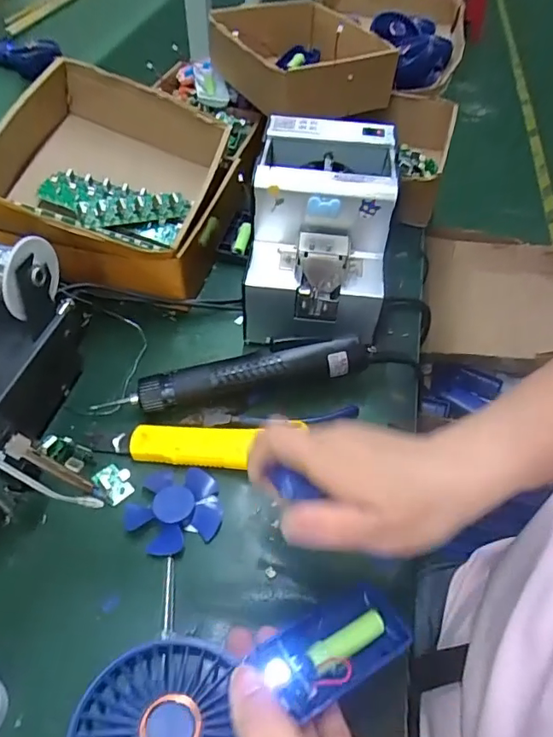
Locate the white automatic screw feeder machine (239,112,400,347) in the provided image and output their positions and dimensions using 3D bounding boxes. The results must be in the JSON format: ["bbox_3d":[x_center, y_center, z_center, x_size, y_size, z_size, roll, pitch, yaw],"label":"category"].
[{"bbox_3d":[0.043,-0.135,0.491,0.122,0.130,0.170,8,49,5],"label":"white automatic screw feeder machine"}]

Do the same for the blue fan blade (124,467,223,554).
[{"bbox_3d":[-0.079,0.104,0.387,0.067,0.011,0.069,1,49,-1],"label":"blue fan blade"}]

